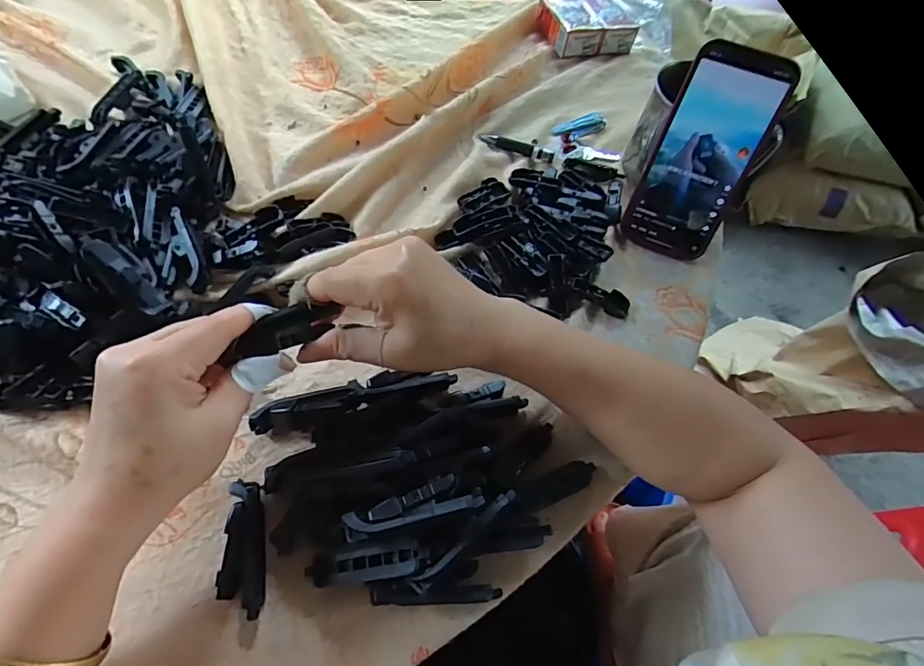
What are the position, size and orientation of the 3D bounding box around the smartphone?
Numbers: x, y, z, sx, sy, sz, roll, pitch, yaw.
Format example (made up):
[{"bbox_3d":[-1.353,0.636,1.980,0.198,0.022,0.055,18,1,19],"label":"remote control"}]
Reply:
[{"bbox_3d":[0.195,-0.143,0.383,0.075,0.158,0.010,24,26,10],"label":"smartphone"}]

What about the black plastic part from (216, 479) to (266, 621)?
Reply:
[{"bbox_3d":[-0.128,0.125,0.273,0.021,0.016,0.072,-8,61,-8],"label":"black plastic part"}]

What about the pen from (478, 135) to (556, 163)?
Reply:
[{"bbox_3d":[0.055,-0.186,0.468,0.077,0.010,0.013,21,61,9],"label":"pen"}]

